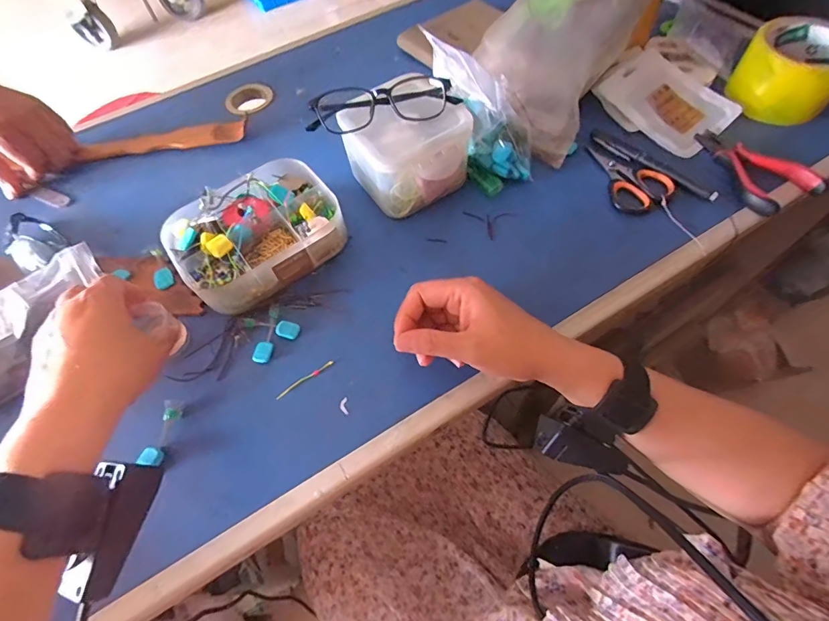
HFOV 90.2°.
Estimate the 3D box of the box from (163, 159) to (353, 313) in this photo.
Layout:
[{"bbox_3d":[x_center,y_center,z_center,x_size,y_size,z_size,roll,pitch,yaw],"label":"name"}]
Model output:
[{"bbox_3d":[-0.151,-0.074,0.404,0.156,0.047,0.126,-38,65,-16],"label":"box"}]

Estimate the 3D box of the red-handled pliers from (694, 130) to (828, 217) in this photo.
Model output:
[{"bbox_3d":[0.348,-0.153,0.427,0.082,0.022,0.121,-24,62,-9],"label":"red-handled pliers"}]

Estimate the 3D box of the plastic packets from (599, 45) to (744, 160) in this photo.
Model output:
[{"bbox_3d":[0.293,-0.244,0.476,0.103,0.013,0.132,-37,77,-8],"label":"plastic packets"}]

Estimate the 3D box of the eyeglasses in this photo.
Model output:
[{"bbox_3d":[-0.030,-0.196,0.393,0.144,0.033,0.042,-14,61,-4],"label":"eyeglasses"}]

